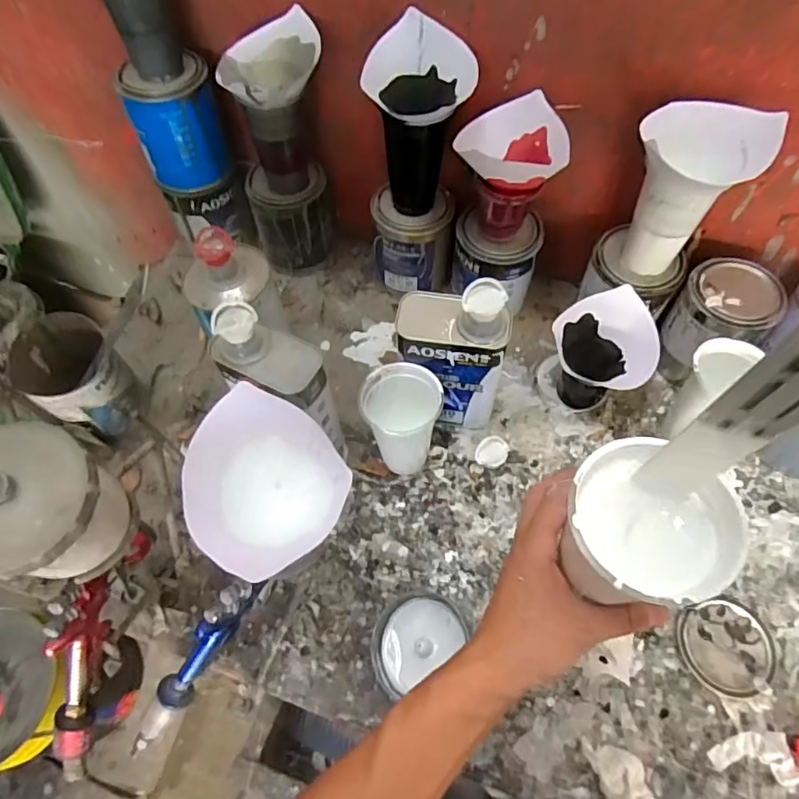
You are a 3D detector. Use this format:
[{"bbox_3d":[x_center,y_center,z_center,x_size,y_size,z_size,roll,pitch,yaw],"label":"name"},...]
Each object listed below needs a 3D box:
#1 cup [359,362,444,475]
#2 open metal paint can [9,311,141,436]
[{"bbox_3d":[0.003,0.021,0.639,0.081,0.140,0.086,16,64,9],"label":"cup"},{"bbox_3d":[-0.370,-0.023,0.653,0.103,0.123,0.100,0,62,0],"label":"open metal paint can"}]

